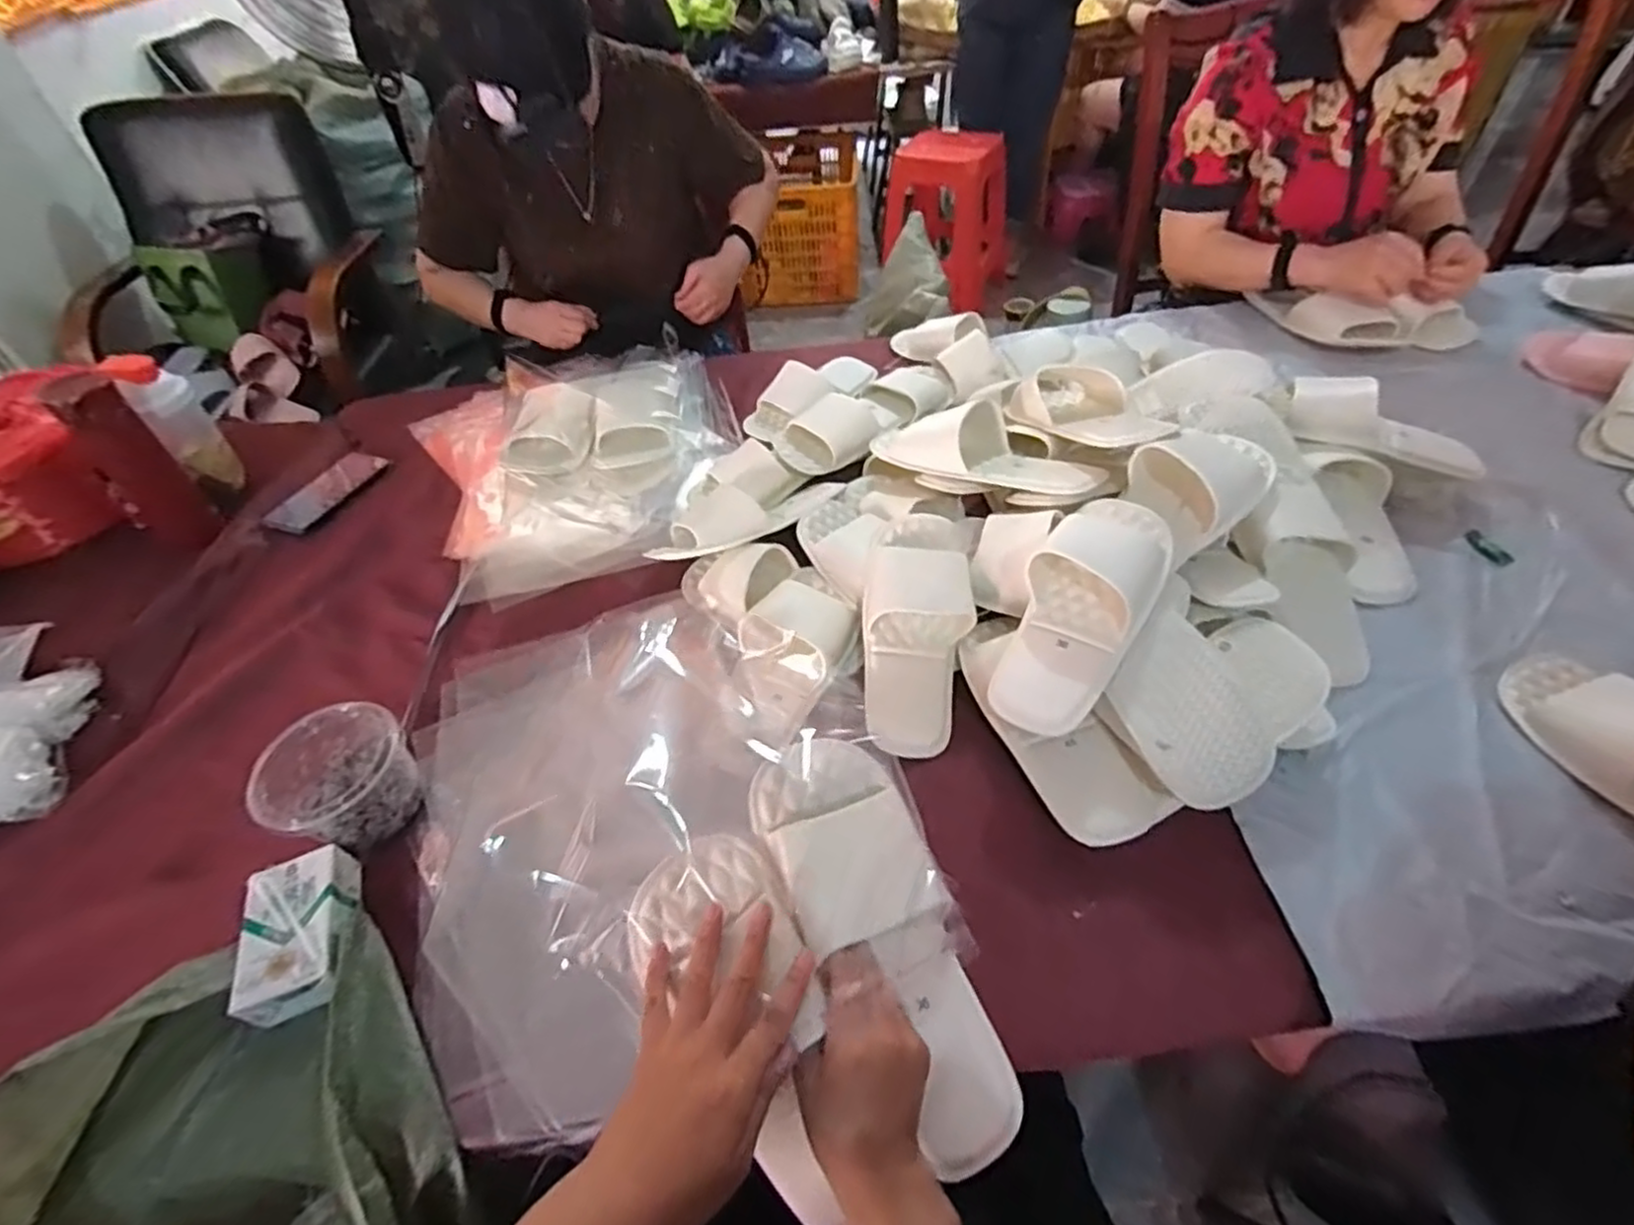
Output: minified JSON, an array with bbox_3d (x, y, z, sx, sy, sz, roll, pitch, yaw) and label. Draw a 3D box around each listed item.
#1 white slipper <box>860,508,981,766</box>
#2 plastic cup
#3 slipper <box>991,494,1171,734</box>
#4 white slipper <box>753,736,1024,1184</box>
[{"bbox_3d":[0.094,0.018,0.676,0.102,0.048,0.237,5,75,9],"label":"white slipper"},{"bbox_3d":[-0.404,0.141,0.609,0.105,0.076,0.105,-3,48,3],"label":"plastic cup"},{"bbox_3d":[0.225,-0.006,0.601,0.098,0.052,0.230,22,70,23],"label":"slipper"},{"bbox_3d":[0.049,0.208,0.461,0.098,0.059,0.270,-26,79,-18],"label":"white slipper"}]

